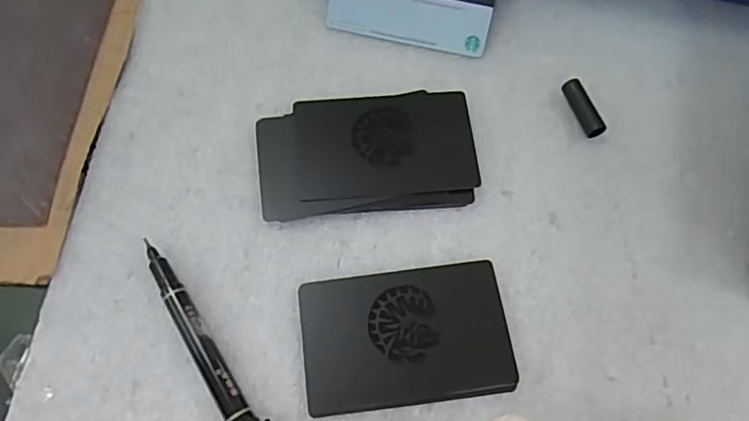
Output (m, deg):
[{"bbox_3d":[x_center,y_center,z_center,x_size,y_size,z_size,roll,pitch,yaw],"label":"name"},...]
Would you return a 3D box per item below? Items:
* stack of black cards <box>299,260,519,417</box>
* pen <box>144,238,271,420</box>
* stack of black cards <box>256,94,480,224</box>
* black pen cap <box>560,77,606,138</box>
[{"bbox_3d":[0.013,0.053,0.242,0.085,0.004,0.055,-6,69,-4],"label":"stack of black cards"},{"bbox_3d":[-0.061,0.067,0.229,0.015,0.011,0.127,-32,73,-14],"label":"pen"},{"bbox_3d":[-0.003,-0.028,0.272,0.101,0.007,0.058,-5,68,-4],"label":"stack of black cards"},{"bbox_3d":[0.103,-0.050,0.285,0.009,0.008,0.031,-15,70,-8],"label":"black pen cap"}]

